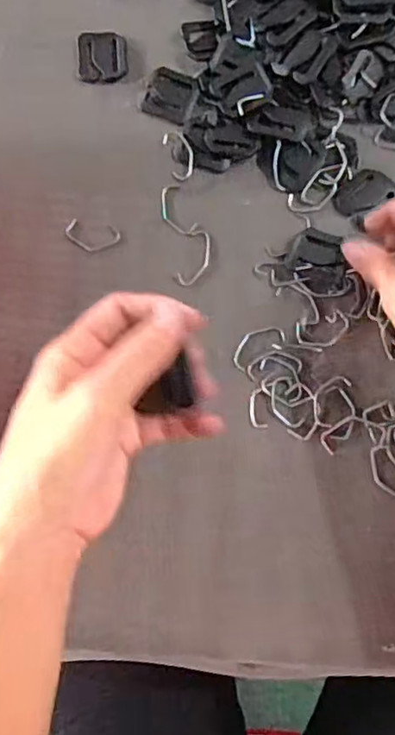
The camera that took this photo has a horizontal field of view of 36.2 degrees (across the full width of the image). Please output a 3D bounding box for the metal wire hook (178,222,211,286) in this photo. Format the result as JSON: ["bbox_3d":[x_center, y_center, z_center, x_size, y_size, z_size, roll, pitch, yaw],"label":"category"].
[{"bbox_3d":[-0.001,-0.073,0.395,0.017,0.004,0.042,14,79,4],"label":"metal wire hook"}]

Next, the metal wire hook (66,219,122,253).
[{"bbox_3d":[-0.069,-0.086,0.398,0.035,0.004,0.019,11,79,4],"label":"metal wire hook"}]

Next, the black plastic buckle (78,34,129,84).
[{"bbox_3d":[-0.067,-0.220,0.427,0.035,0.004,0.040,-4,78,1],"label":"black plastic buckle"}]

